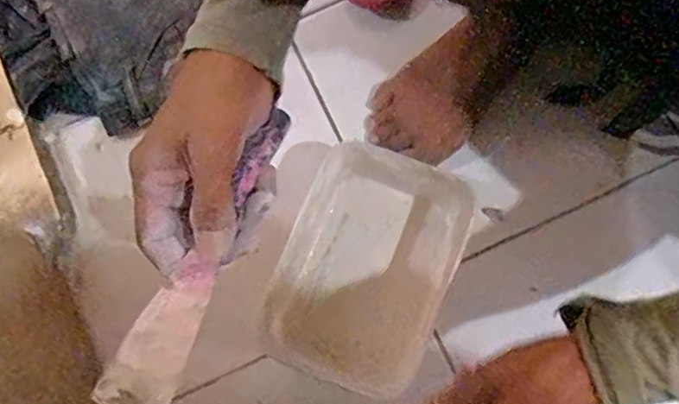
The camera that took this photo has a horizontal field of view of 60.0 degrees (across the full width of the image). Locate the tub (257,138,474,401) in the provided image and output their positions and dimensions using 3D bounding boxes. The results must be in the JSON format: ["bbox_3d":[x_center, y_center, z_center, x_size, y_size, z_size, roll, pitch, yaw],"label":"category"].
[{"bbox_3d":[0.023,0.060,0.528,0.149,0.067,0.206,22,81,6],"label":"tub"}]

